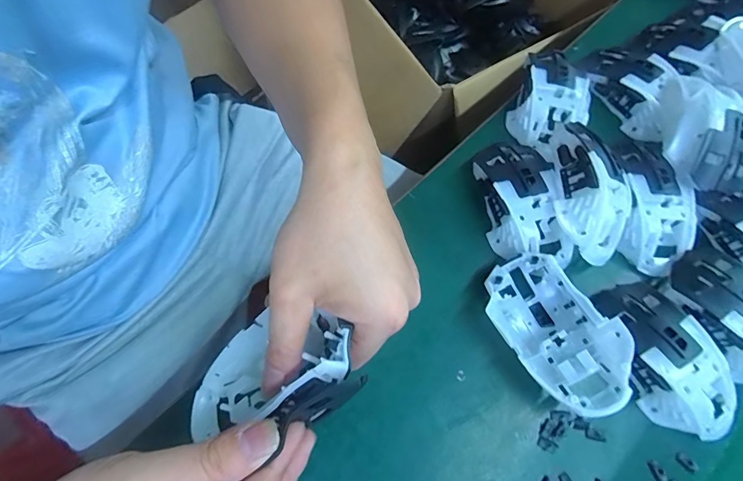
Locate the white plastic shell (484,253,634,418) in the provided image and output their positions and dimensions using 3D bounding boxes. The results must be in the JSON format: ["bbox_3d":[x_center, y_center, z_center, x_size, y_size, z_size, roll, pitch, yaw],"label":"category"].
[{"bbox_3d":[0.130,0.065,0.294,0.063,0.046,0.115,-28,73,-11],"label":"white plastic shell"}]

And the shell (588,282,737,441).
[{"bbox_3d":[0.214,0.085,0.292,0.056,0.030,0.115,-22,74,-12],"label":"shell"}]

